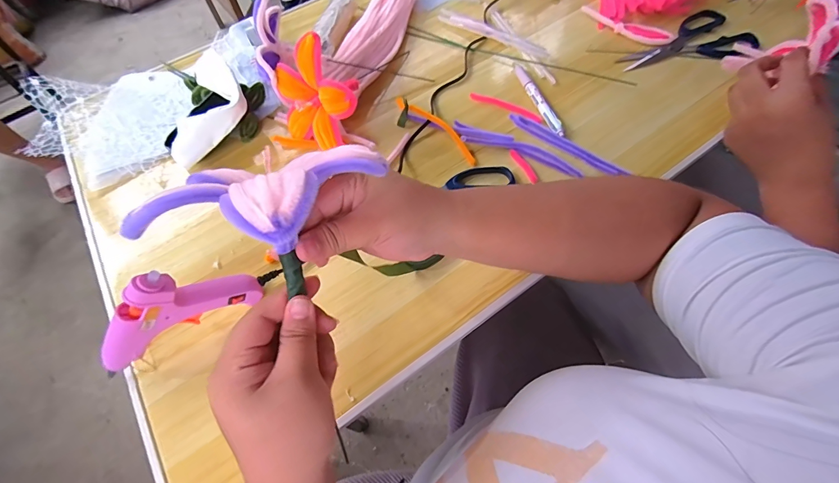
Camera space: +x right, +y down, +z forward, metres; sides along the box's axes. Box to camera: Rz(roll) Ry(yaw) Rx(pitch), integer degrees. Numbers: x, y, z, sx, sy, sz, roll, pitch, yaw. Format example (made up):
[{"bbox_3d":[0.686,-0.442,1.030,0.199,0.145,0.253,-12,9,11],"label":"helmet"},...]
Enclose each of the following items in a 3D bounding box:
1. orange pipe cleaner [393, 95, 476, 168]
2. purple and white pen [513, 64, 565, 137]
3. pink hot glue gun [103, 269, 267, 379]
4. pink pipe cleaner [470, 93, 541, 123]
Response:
[{"bbox_3d":[0.021,-0.139,0.453,0.020,0.010,0.140,-39,66,-17],"label":"orange pipe cleaner"},{"bbox_3d":[0.149,-0.183,0.468,0.018,0.012,0.137,-14,61,-4],"label":"purple and white pen"},{"bbox_3d":[-0.207,0.058,0.305,0.129,0.081,0.025,-29,63,-12],"label":"pink hot glue gun"},{"bbox_3d":[0.109,-0.171,0.469,0.095,0.008,0.014,30,67,18],"label":"pink pipe cleaner"}]

